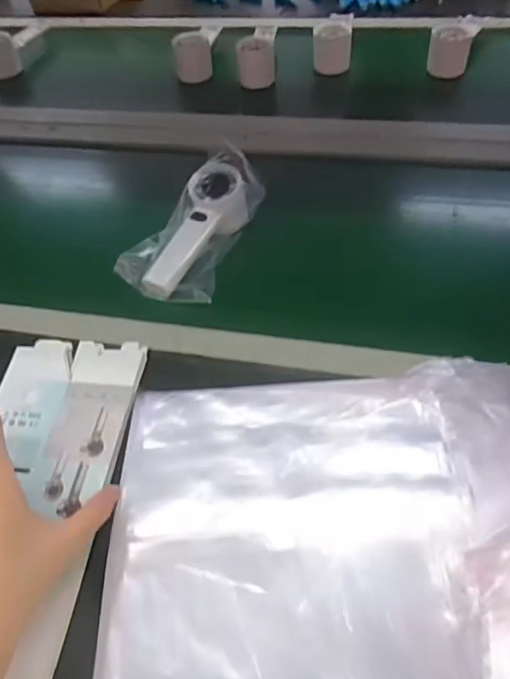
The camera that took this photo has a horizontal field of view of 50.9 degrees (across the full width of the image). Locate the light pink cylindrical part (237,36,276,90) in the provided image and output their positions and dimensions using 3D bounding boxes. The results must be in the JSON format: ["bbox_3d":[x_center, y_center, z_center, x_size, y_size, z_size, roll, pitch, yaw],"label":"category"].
[{"bbox_3d":[0.000,-0.429,0.822,0.062,0.061,0.054,-3,51,-1],"label":"light pink cylindrical part"}]

